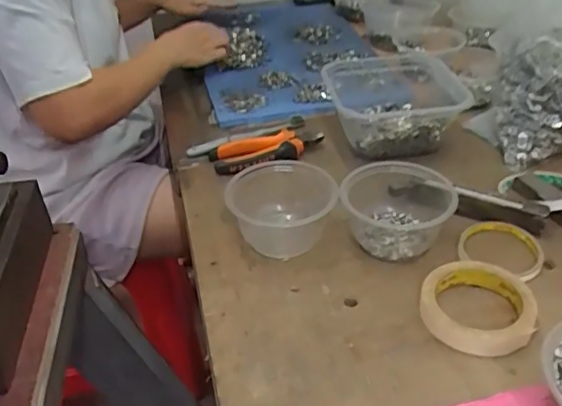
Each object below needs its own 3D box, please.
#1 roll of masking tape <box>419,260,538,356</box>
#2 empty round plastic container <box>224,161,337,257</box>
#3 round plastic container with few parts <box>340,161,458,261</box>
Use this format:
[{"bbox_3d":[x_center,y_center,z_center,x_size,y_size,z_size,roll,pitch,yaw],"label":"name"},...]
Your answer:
[{"bbox_3d":[0.178,0.093,0.518,0.096,0.023,0.094,-2,36,2],"label":"roll of masking tape"},{"bbox_3d":[-0.001,0.009,0.611,0.119,0.060,0.106,2,36,8],"label":"empty round plastic container"},{"bbox_3d":[0.123,0.003,0.611,0.110,0.065,0.108,-2,36,2],"label":"round plastic container with few parts"}]

